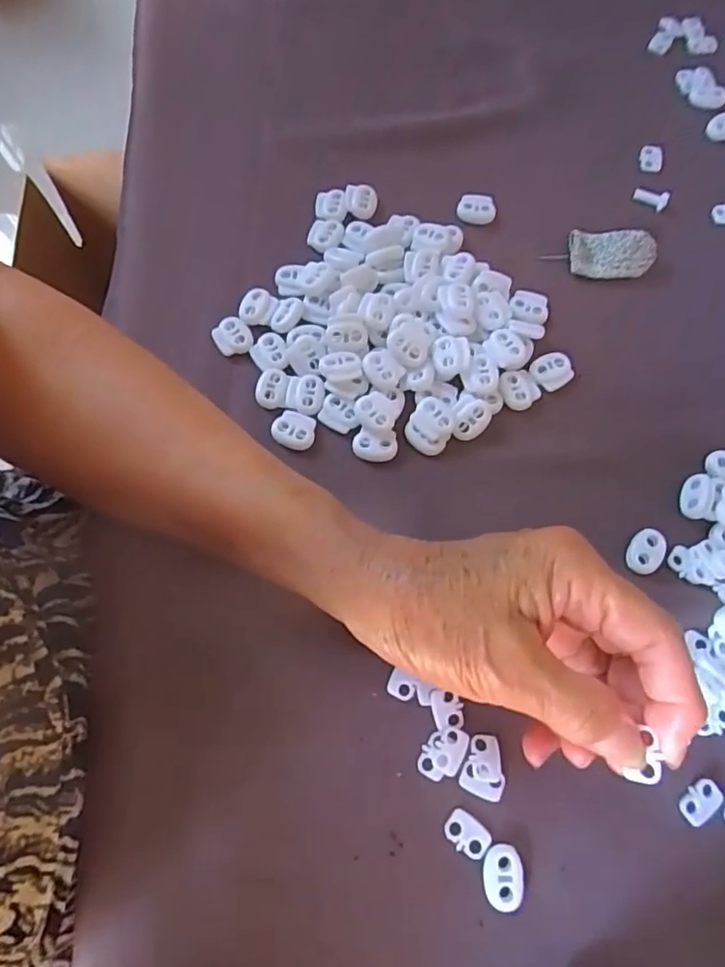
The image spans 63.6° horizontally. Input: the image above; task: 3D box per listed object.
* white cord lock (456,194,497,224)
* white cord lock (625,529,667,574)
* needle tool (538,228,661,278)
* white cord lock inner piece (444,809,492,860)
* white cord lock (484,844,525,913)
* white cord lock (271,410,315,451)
[{"bbox_3d":[0.068,-0.164,0.349,0.023,0.013,0.009,8,71,3],"label":"white cord lock"},{"bbox_3d":[0.134,0.032,0.276,0.016,0.004,0.024,34,74,11],"label":"white cord lock"},{"bbox_3d":[0.136,-0.132,0.333,0.059,0.014,0.029,9,71,3],"label":"needle tool"},{"bbox_3d":[0.043,0.144,0.238,0.018,0.004,0.013,33,74,11],"label":"white cord lock inner piece"},{"bbox_3d":[0.056,0.157,0.234,0.016,0.004,0.022,0,70,0],"label":"white cord lock"},{"bbox_3d":[-0.035,-0.028,0.297,0.022,0.004,0.019,11,71,4],"label":"white cord lock"}]

